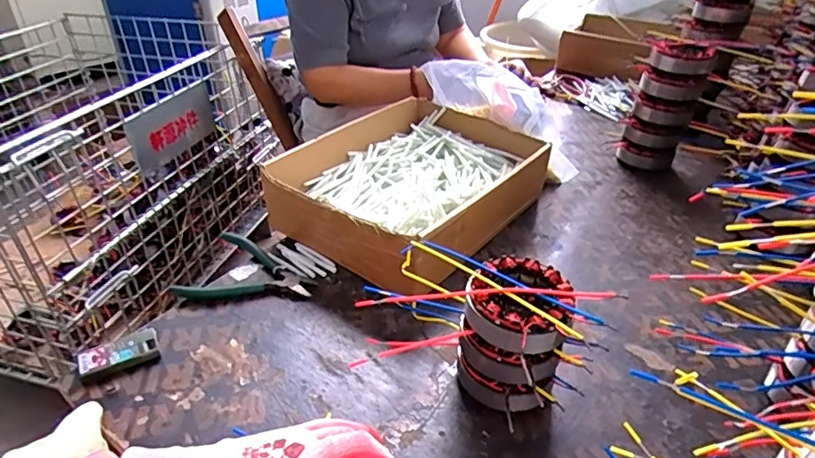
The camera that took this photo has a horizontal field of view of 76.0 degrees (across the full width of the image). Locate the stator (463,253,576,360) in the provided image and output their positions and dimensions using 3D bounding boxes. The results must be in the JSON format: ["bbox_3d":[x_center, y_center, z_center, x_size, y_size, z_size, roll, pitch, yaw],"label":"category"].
[{"bbox_3d":[0.091,0.063,0.429,0.084,0.039,0.090,16,38,22],"label":"stator"}]

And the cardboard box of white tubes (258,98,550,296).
[{"bbox_3d":[0.010,-0.061,0.704,0.248,0.088,0.336,25,39,31],"label":"cardboard box of white tubes"}]

